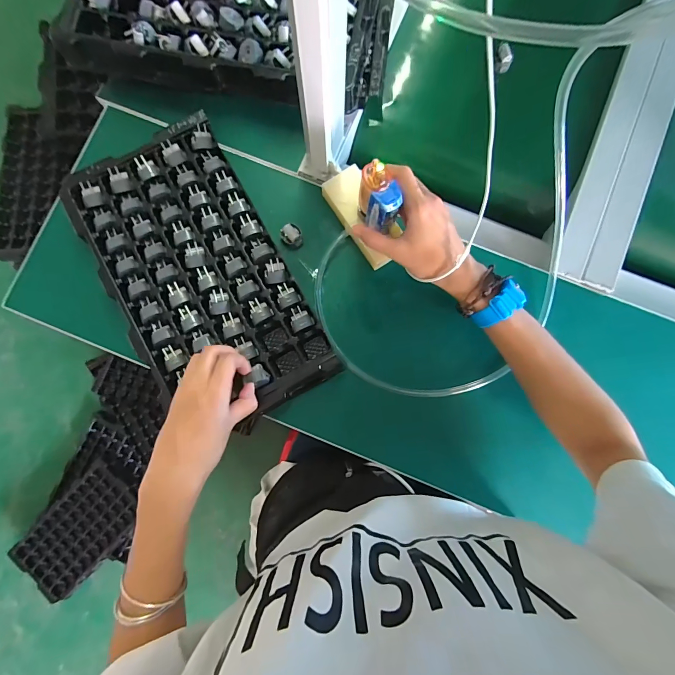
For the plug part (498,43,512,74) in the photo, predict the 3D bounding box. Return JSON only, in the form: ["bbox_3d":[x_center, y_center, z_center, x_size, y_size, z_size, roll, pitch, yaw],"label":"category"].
[{"bbox_3d":[0.218,-0.364,0.455,0.015,0.021,0.024,-11,83,0],"label":"plug part"}]

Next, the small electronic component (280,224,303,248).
[{"bbox_3d":[-0.056,-0.125,0.427,0.025,0.024,0.024,0,84,1],"label":"small electronic component"}]

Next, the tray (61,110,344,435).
[{"bbox_3d":[-0.163,-0.071,0.419,0.188,0.035,0.355,-29,84,-2],"label":"tray"}]

